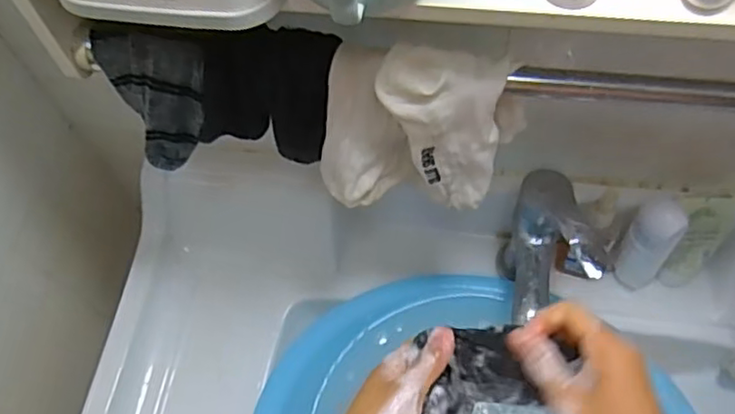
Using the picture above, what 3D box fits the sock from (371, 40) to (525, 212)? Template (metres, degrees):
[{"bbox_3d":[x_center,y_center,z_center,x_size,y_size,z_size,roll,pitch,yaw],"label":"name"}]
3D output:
[{"bbox_3d":[0.052,-0.053,0.433,0.082,0.123,0.044,10,63,9],"label":"sock"}]

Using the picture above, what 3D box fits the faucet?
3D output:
[{"bbox_3d":[0.154,0.035,0.534,0.073,0.098,0.113,10,63,9],"label":"faucet"}]

